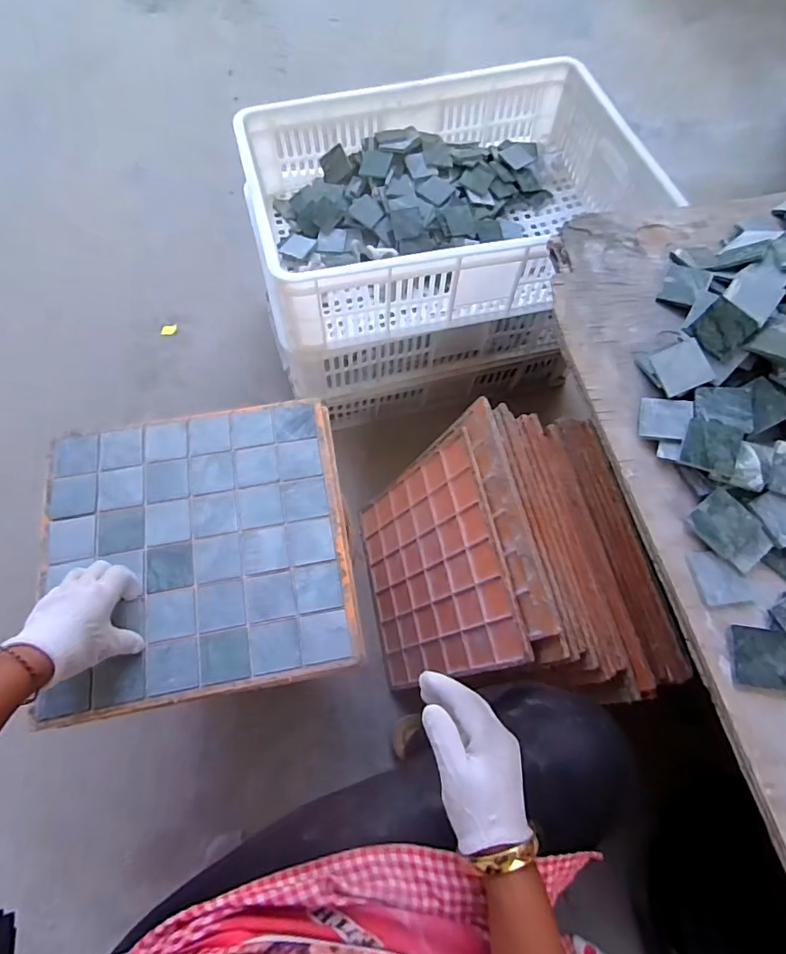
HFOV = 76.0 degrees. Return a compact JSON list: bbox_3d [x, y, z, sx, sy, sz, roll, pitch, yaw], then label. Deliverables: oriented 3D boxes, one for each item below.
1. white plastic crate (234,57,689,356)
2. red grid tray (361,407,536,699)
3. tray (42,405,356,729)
[{"bbox_3d":[0.085,-0.435,0.806,0.581,0.167,0.418,-9,68,-6],"label":"white plastic crate"},{"bbox_3d":[0.059,0.126,0.763,0.013,0.359,0.334,4,62,-33],"label":"red grid tray"},{"bbox_3d":[-0.218,0.072,0.565,0.325,0.018,0.323,-9,68,-7],"label":"tray"}]

